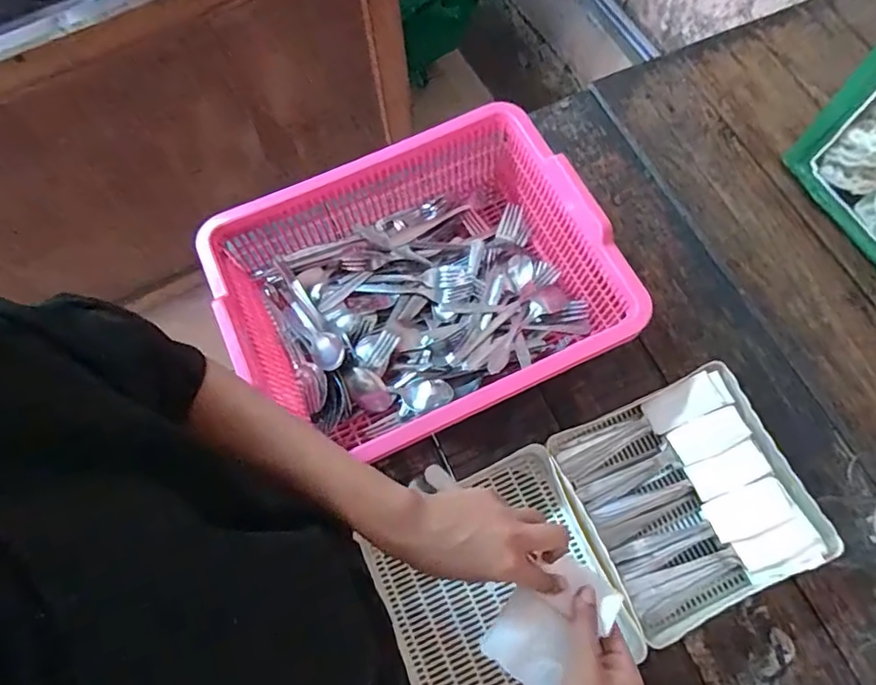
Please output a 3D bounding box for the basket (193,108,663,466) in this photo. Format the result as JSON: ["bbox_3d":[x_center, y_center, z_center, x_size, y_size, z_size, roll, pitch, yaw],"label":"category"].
[{"bbox_3d":[-0.018,-0.052,0.620,0.384,0.126,0.304,-24,71,-7],"label":"basket"}]

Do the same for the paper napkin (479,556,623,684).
[{"bbox_3d":[0.086,0.210,0.421,0.064,0.010,0.101,41,76,15],"label":"paper napkin"}]

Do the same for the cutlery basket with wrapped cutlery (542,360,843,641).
[{"bbox_3d":[0.251,0.155,0.572,0.203,0.064,0.213,-24,71,-7],"label":"cutlery basket with wrapped cutlery"}]

